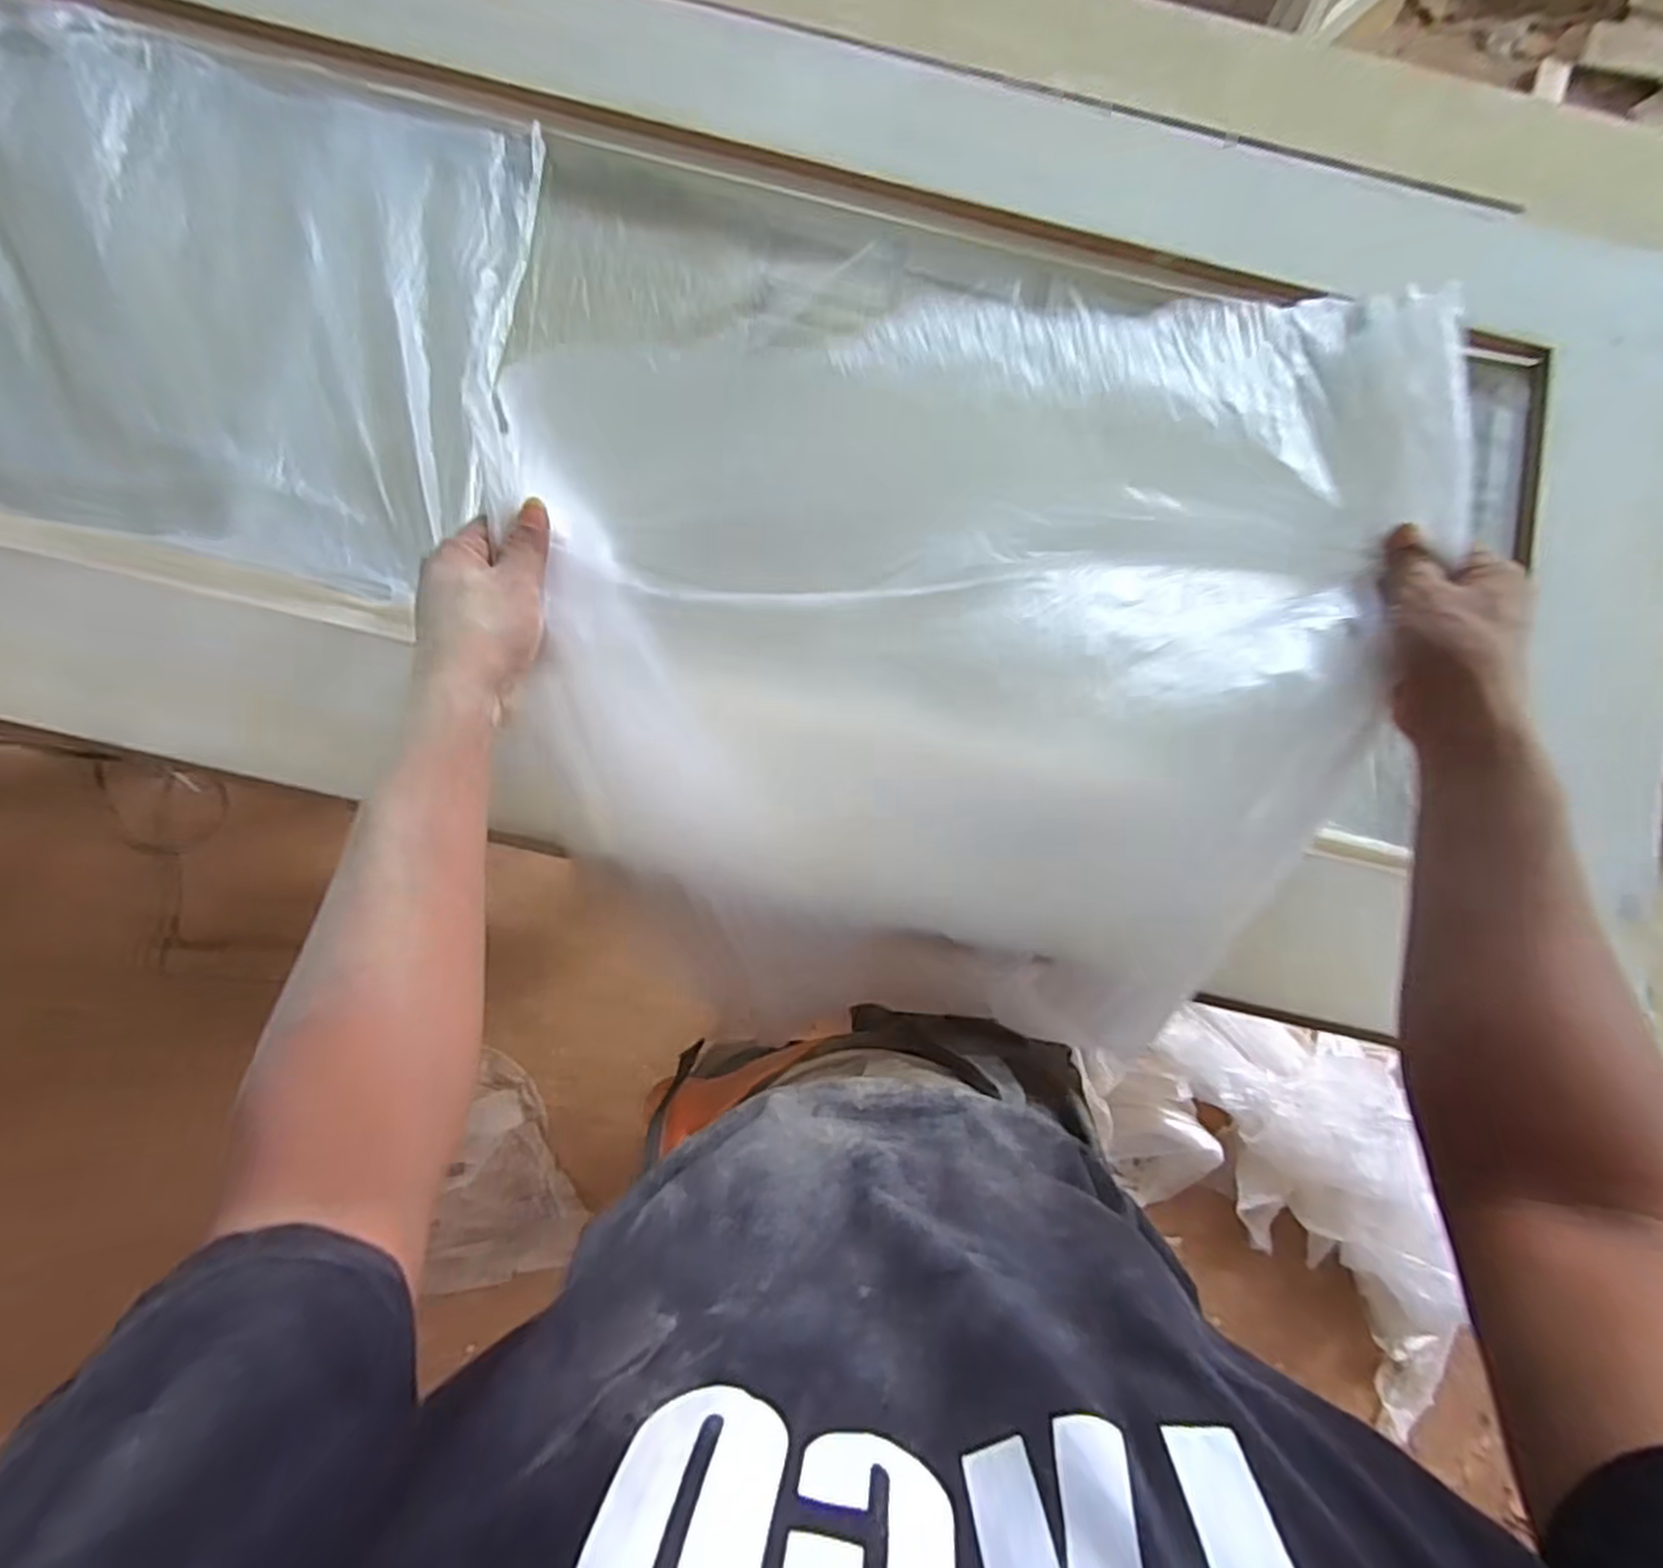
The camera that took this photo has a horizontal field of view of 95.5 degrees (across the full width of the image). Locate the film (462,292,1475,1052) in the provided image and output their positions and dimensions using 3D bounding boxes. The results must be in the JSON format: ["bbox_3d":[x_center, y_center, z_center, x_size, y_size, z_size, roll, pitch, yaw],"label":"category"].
[{"bbox_3d":[0.092,-0.036,0.446,0.491,0.103,0.416,-3,109,5],"label":"film"}]

